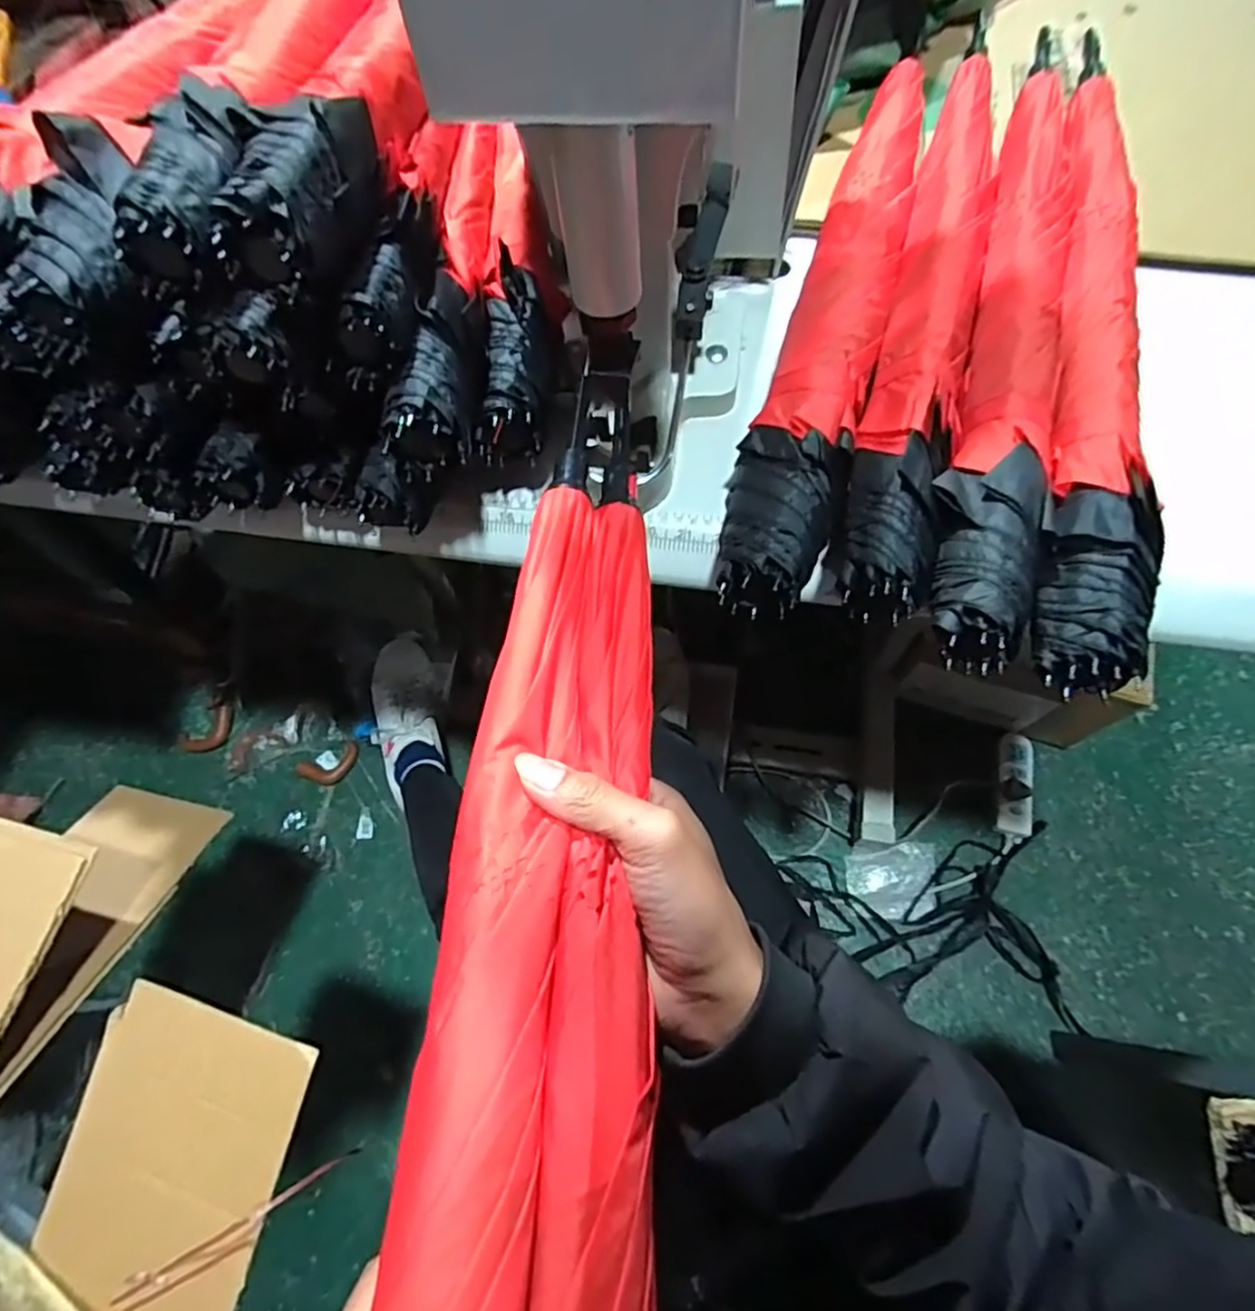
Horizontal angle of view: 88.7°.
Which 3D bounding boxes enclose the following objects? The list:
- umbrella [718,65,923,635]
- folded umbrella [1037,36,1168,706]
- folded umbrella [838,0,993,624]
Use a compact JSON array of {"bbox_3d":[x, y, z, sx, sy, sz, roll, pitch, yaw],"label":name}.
[{"bbox_3d":[0.158,-0.267,0.478,0.072,0.054,0.546,16,67,10],"label":"umbrella"},{"bbox_3d":[0.321,-0.251,0.452,0.057,0.053,0.596,12,66,9],"label":"folded umbrella"},{"bbox_3d":[0.225,-0.279,0.476,0.063,0.054,0.576,15,66,10],"label":"folded umbrella"}]

